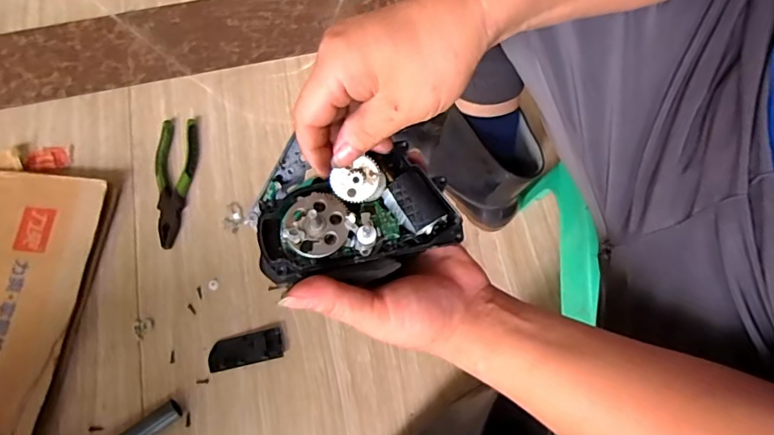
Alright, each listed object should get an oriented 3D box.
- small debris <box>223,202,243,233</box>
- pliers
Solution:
[{"bbox_3d":[-0.224,-0.001,0.718,0.026,0.004,0.045,7,72,3],"label":"small debris"},{"bbox_3d":[-0.315,-0.055,0.717,0.058,0.017,0.197,2,72,1],"label":"pliers"}]

